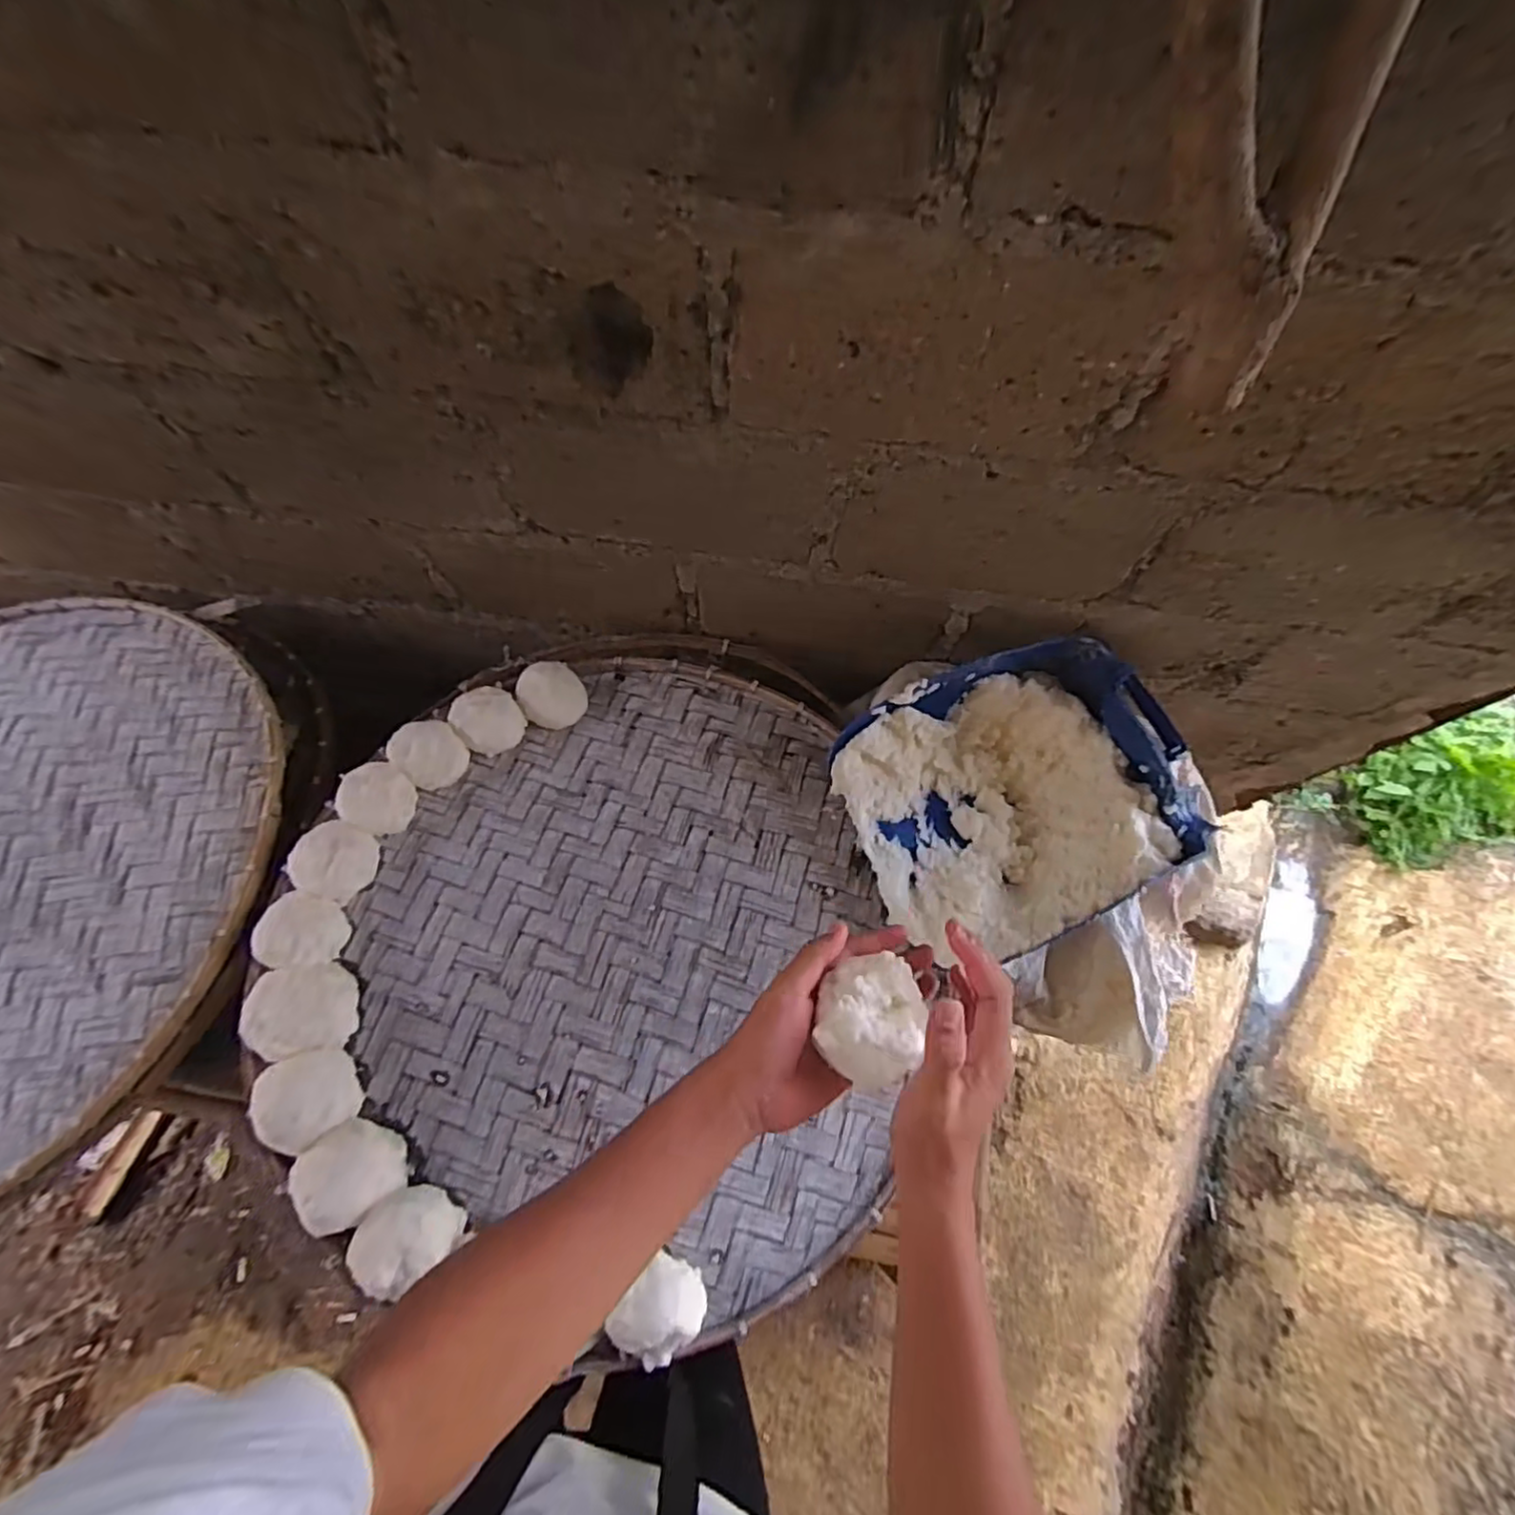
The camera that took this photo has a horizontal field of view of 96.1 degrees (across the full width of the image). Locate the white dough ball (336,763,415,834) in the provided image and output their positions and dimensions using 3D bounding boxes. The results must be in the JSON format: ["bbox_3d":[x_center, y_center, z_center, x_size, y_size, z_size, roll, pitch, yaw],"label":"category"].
[{"bbox_3d":[-0.436,0.046,0.780,0.084,0.049,0.077,1,69,-2],"label":"white dough ball"}]

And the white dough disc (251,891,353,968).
[{"bbox_3d":[-0.468,0.176,0.695,0.077,0.056,0.072,1,69,-2],"label":"white dough disc"}]

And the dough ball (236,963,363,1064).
[{"bbox_3d":[-0.451,0.248,0.667,0.088,0.048,0.079,-11,70,-6],"label":"dough ball"}]

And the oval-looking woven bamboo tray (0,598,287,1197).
[{"bbox_3d":[-0.921,0.114,0.773,0.752,0.030,0.692,18,65,14],"label":"oval-looking woven bamboo tray"}]

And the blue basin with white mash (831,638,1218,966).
[{"bbox_3d":[0.282,0.039,0.762,0.350,0.120,0.295,-22,72,-10],"label":"blue basin with white mash"}]

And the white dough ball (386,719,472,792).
[{"bbox_3d":[-0.389,-0.006,0.805,0.081,0.025,0.081,3,79,-16],"label":"white dough ball"}]

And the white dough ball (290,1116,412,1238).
[{"bbox_3d":[-0.374,0.380,0.623,0.078,0.048,0.078,1,69,-2],"label":"white dough ball"}]

